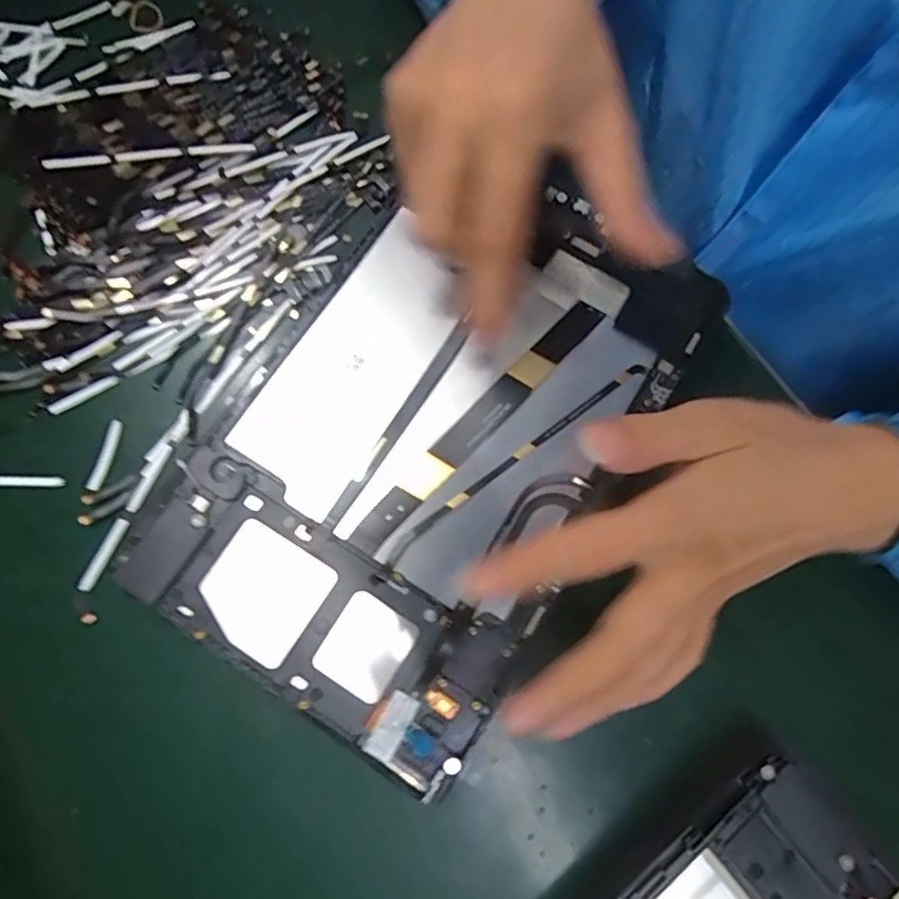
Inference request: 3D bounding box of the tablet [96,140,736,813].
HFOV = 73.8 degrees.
[{"bbox_3d":[-0.006,-0.012,0.245,0.149,0.012,0.232,31,76,9],"label":"tablet"}]

